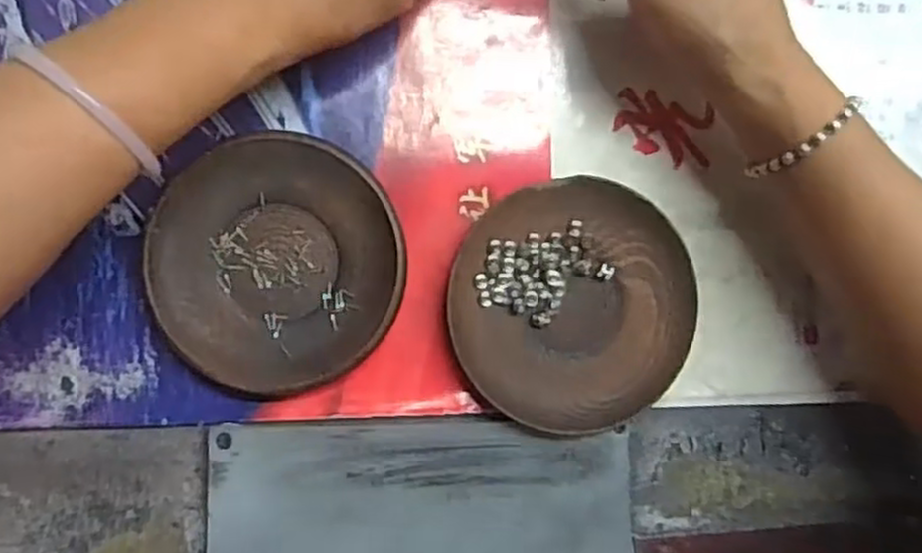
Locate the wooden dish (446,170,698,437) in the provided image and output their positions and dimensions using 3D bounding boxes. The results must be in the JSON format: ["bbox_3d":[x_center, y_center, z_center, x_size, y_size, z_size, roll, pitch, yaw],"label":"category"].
[{"bbox_3d":[0.052,0.013,0.353,0.111,0.015,0.114,0,91,-5],"label":"wooden dish"}]

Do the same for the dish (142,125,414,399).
[{"bbox_3d":[-0.083,-0.005,0.341,0.108,0.014,0.114,0,91,-5],"label":"dish"}]

